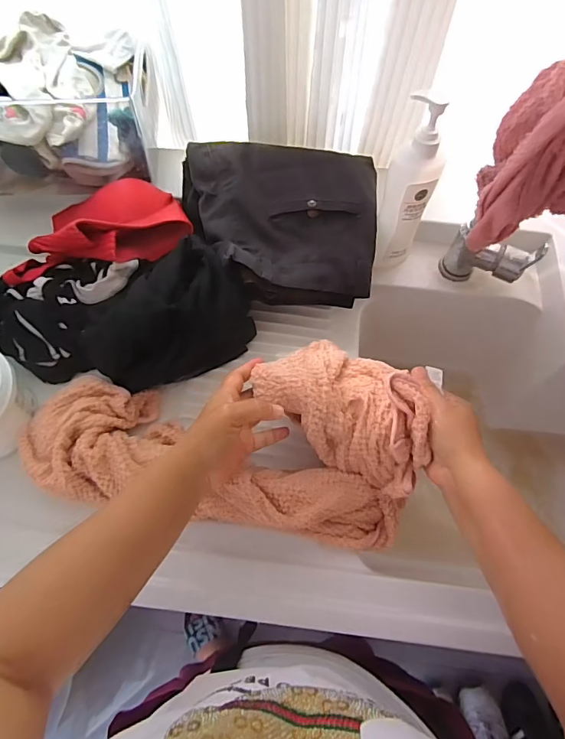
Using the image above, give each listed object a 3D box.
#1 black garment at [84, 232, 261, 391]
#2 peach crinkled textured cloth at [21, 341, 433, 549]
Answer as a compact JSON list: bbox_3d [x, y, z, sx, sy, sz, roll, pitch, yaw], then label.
[{"bbox_3d":[-0.142,-0.064,0.538,0.205,0.109,0.130,-28,70,-12],"label":"black garment"},{"bbox_3d":[-0.067,0.082,0.498,0.423,0.138,0.198,-1,67,8],"label":"peach crinkled textured cloth"}]

